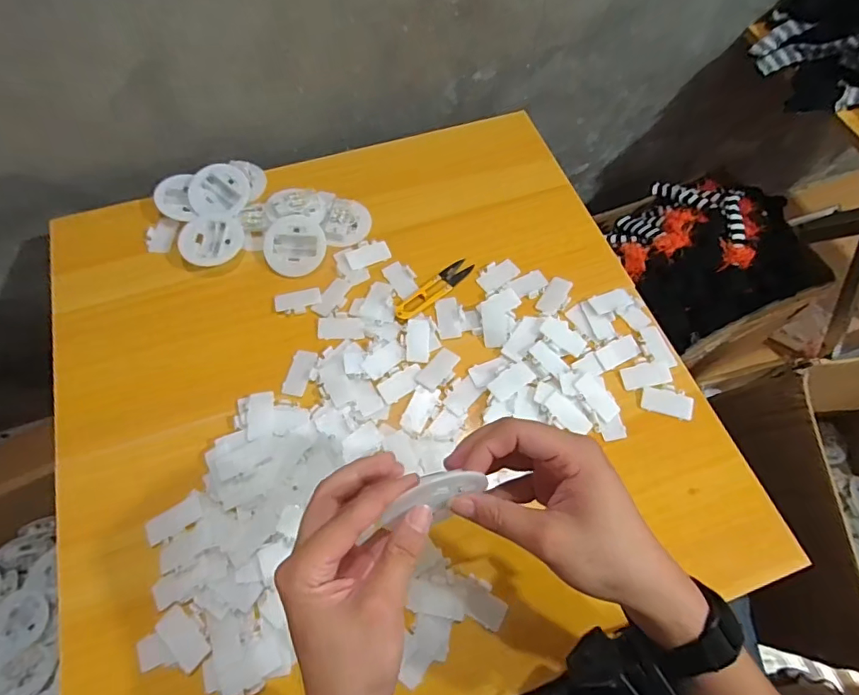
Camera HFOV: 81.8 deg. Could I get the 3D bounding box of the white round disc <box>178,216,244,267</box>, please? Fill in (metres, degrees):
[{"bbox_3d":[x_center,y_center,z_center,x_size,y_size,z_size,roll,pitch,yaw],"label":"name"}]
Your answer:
[{"bbox_3d":[-0.239,-0.118,0.545,0.065,0.008,0.061,3,67,-6],"label":"white round disc"}]

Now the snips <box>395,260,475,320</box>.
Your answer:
[{"bbox_3d":[0.006,-0.063,0.535,0.104,0.004,0.024,-41,71,-20],"label":"snips"}]

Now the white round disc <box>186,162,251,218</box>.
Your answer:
[{"bbox_3d":[-0.238,-0.176,0.559,0.064,0.015,0.073,-26,67,-15],"label":"white round disc"}]

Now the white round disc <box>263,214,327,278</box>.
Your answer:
[{"bbox_3d":[-0.149,-0.113,0.546,0.067,0.008,0.070,-1,82,4],"label":"white round disc"}]

